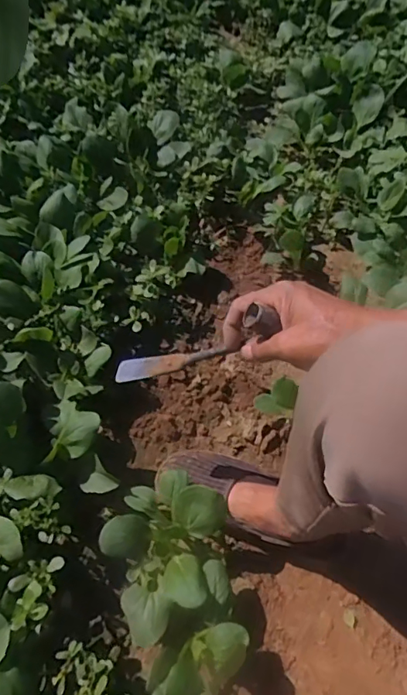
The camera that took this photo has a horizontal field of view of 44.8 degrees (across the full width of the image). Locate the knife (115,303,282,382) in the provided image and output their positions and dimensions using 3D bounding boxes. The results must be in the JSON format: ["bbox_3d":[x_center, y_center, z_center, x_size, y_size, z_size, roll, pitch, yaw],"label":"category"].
[{"bbox_3d":[-0.013,0.005,0.470,0.035,0.211,0.026,38,54,-25],"label":"knife"}]

